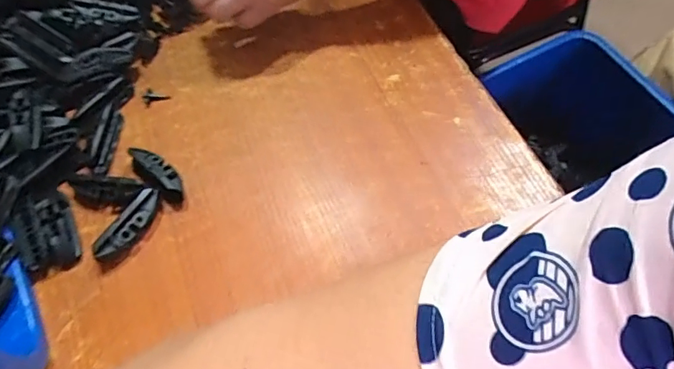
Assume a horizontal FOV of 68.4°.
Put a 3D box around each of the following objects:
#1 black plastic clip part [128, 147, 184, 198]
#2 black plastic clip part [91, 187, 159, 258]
[{"bbox_3d":[-0.159,-0.011,0.436,0.022,0.023,0.062,-40,65,-18],"label":"black plastic clip part"},{"bbox_3d":[-0.170,0.035,0.411,0.019,0.021,0.067,26,65,17],"label":"black plastic clip part"}]

